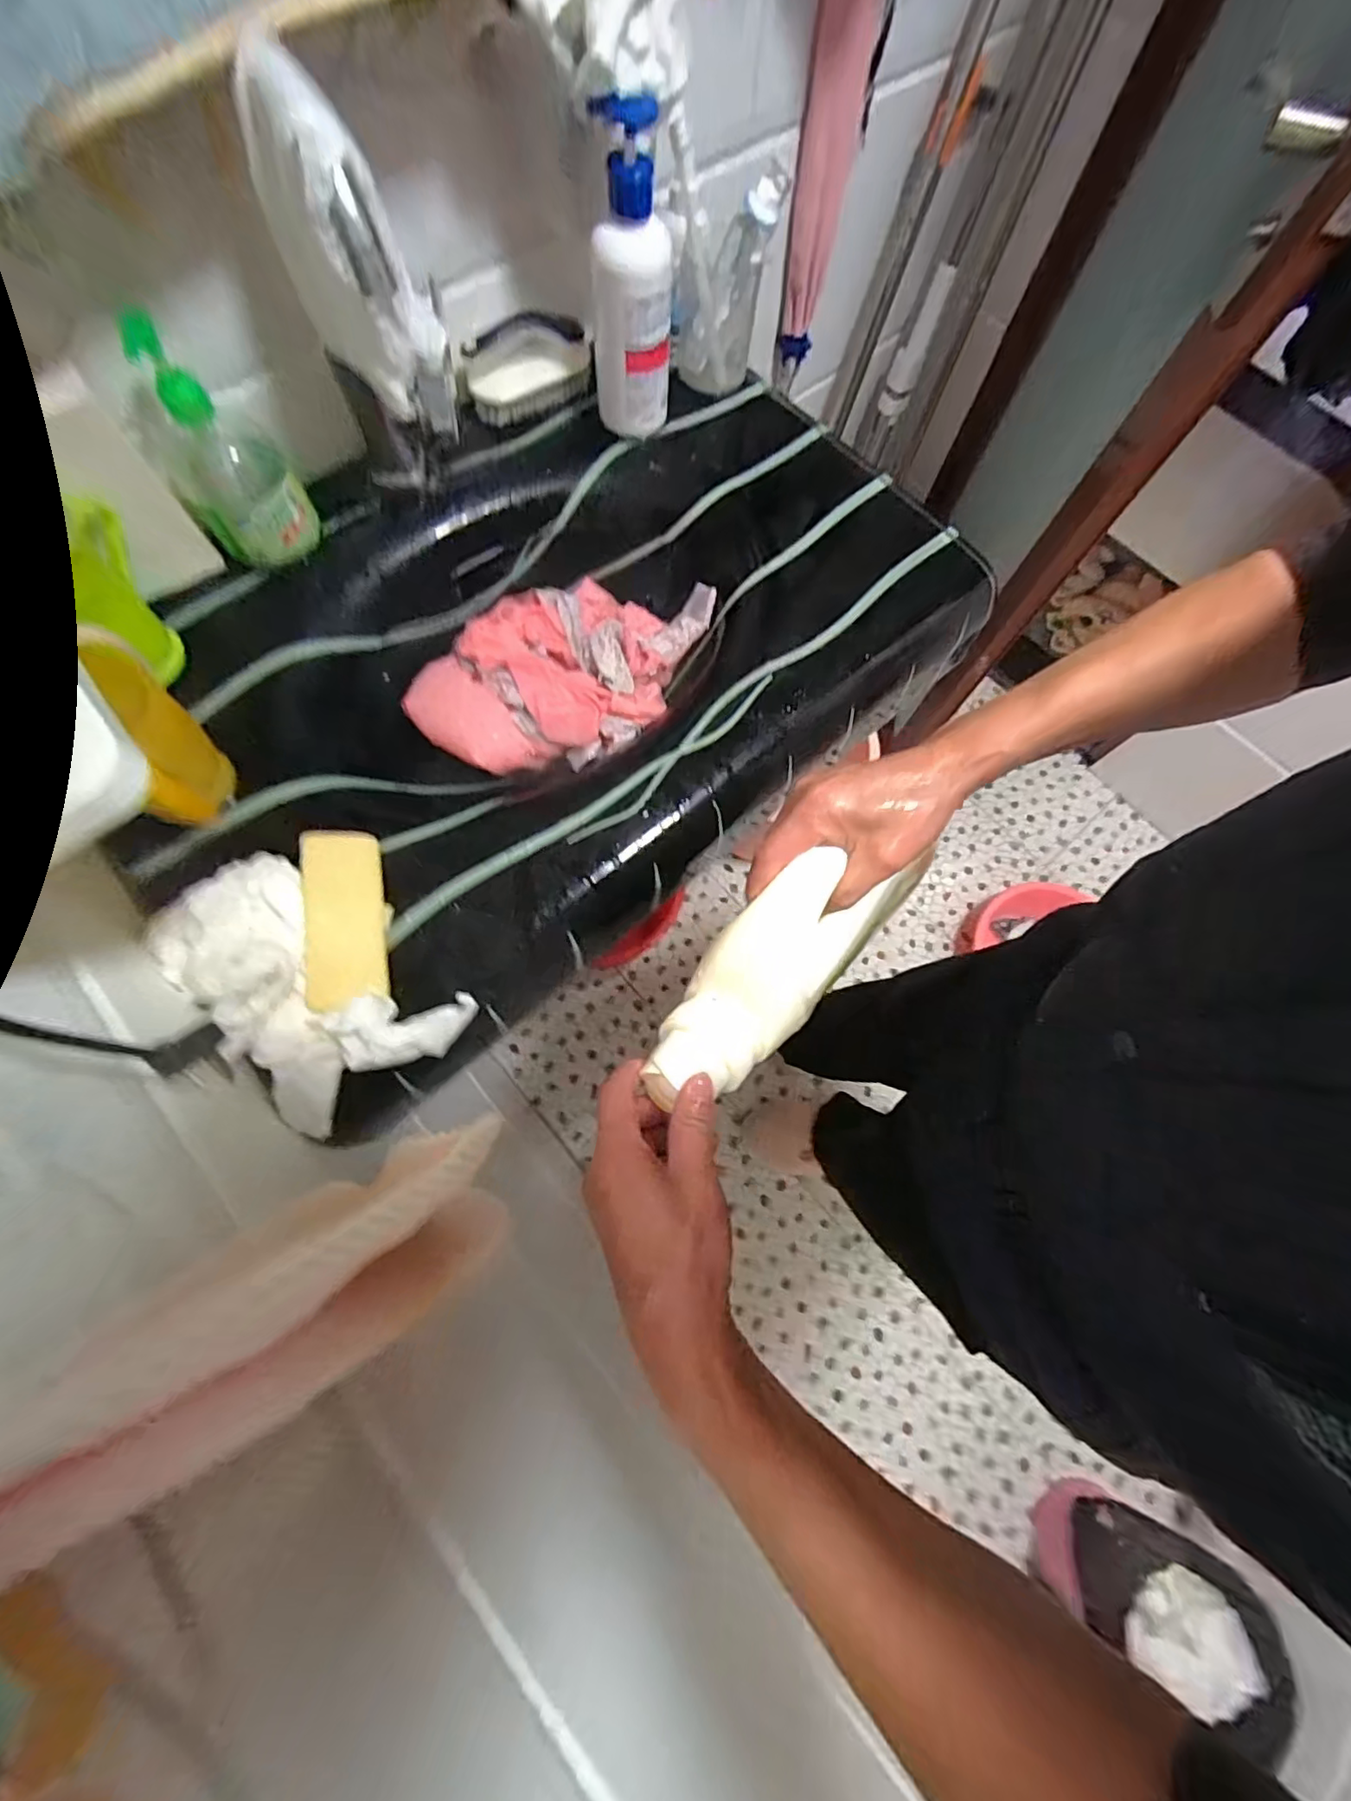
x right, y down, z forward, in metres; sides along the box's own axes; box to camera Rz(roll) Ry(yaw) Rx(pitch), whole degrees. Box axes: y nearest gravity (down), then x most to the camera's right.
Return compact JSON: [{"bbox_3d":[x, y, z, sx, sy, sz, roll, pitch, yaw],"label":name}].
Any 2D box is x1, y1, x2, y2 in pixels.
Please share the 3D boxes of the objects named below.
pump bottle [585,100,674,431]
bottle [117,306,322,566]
[{"bbox_3d":[-0.039,-0.529,0.512,0.069,0.200,0.062,0,73,-3],"label":"pump bottle"},{"bbox_3d":[-0.368,-0.361,0.469,0.091,0.143,0.079,-31,77,-11],"label":"bottle"}]

